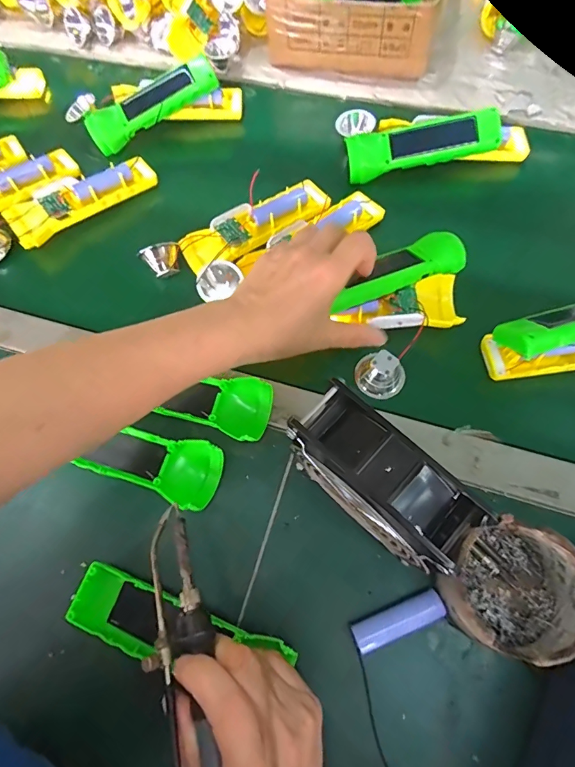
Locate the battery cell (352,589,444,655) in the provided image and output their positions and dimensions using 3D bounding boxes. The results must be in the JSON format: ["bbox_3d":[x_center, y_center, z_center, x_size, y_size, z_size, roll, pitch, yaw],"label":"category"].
[{"bbox_3d":[0.078,0.167,0.294,0.065,0.015,0.019,-22,68,-6],"label":"battery cell"}]

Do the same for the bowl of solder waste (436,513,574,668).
[{"bbox_3d":[0.146,0.136,0.279,0.083,0.056,0.077,-1,67,3],"label":"bowl of solder waste"}]

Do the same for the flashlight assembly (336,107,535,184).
[{"bbox_3d":[0.163,-0.276,0.460,0.203,0.037,0.080,-3,66,2],"label":"flashlight assembly"}]

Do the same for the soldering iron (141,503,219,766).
[{"bbox_3d":[-0.052,0.169,0.227,0.032,0.020,0.202,-18,62,-4],"label":"soldering iron"}]

